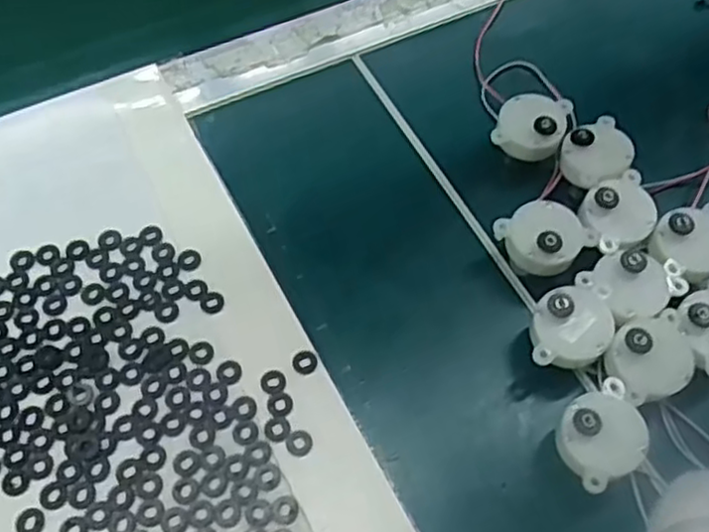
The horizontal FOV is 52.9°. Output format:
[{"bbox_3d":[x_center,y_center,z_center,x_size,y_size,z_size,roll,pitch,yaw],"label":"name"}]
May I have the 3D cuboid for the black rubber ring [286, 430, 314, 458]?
[{"bbox_3d":[-0.022,0.071,0.288,0.011,0.004,0.010,1,61,-1],"label":"black rubber ring"}]

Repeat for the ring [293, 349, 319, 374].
[{"bbox_3d":[-0.021,0.041,0.305,0.011,0.004,0.010,1,61,-1],"label":"ring"}]

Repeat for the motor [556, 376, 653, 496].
[{"bbox_3d":[0.094,0.068,0.277,0.034,0.029,0.031,-28,66,-15],"label":"motor"}]

